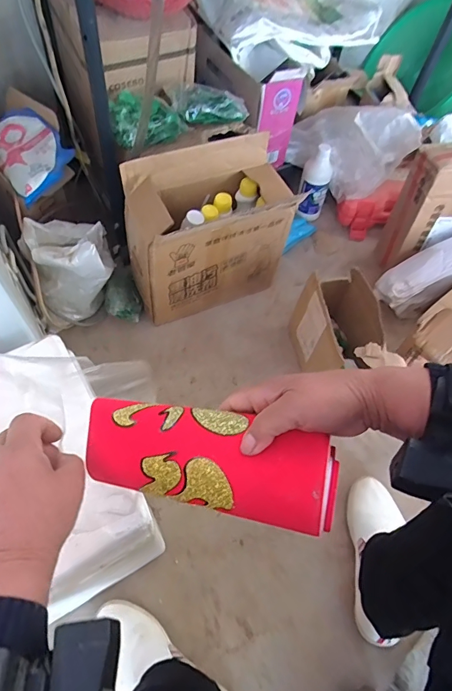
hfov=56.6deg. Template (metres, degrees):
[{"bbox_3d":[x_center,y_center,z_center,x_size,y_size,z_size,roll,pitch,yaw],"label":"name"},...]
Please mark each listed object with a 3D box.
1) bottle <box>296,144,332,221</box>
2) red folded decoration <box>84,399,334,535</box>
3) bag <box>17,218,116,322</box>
[{"bbox_3d":[0.205,-0.372,0.969,0.065,0.155,0.056,17,59,6],"label":"bottle"},{"bbox_3d":[-0.017,0.089,0.333,0.199,0.032,0.070,10,58,16],"label":"red folded decoration"},{"bbox_3d":[-0.271,-0.121,0.769,0.132,0.220,0.117,-7,60,-8],"label":"bag"}]

